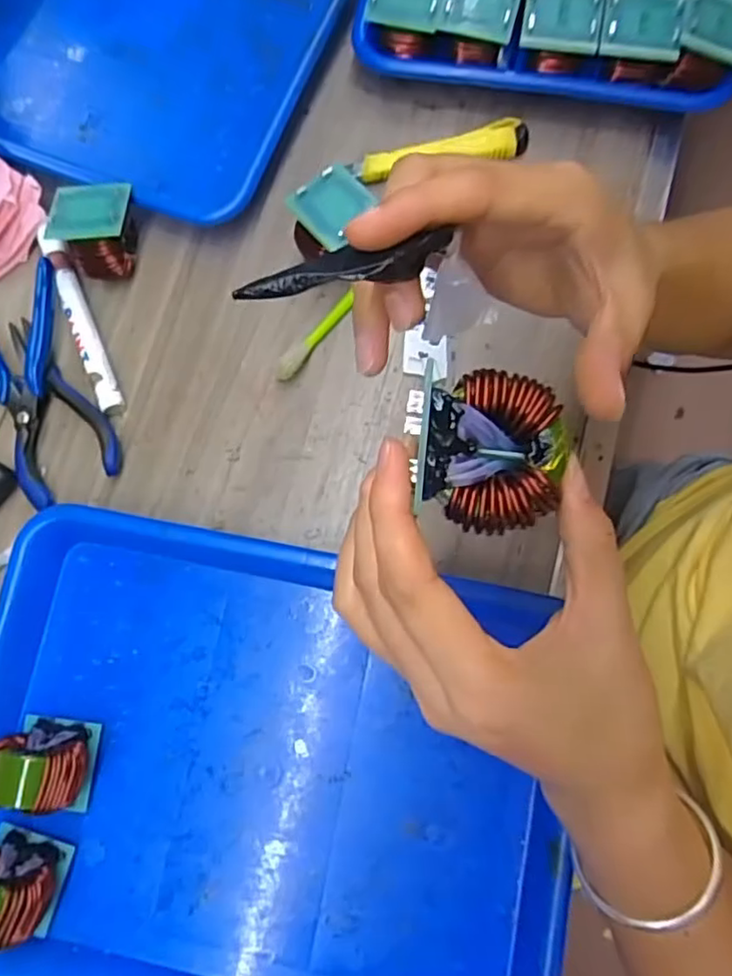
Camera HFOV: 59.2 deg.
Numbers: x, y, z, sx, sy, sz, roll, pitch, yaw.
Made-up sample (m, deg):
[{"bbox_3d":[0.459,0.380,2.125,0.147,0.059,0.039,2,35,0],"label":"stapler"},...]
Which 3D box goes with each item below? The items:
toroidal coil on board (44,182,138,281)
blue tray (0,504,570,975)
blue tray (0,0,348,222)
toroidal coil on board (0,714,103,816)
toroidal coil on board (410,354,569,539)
[{"bbox_3d":[-0.169,-0.160,0.404,0.054,0.046,0.050,-7,79,1],"label":"toroidal coil on board"},{"bbox_3d":[-0.058,0.157,0.352,0.338,0.042,0.249,12,77,2],"label":"blue tray"},{"bbox_3d":[-0.165,-0.319,0.436,0.272,0.033,0.245,23,81,7],"label":"blue tray"},{"bbox_3d":[-0.172,0.150,0.342,0.043,0.046,0.045,5,79,3],"label":"toroidal coil on board"},{"bbox_3d":[0.037,-0.012,0.189,0.042,0.017,0.045,6,77,0],"label":"toroidal coil on board"}]

